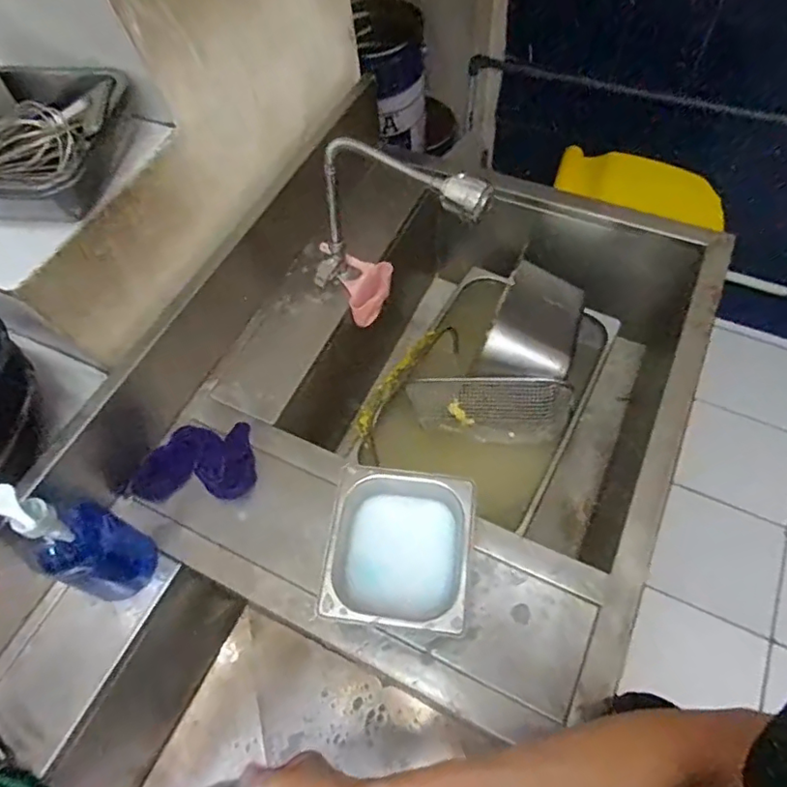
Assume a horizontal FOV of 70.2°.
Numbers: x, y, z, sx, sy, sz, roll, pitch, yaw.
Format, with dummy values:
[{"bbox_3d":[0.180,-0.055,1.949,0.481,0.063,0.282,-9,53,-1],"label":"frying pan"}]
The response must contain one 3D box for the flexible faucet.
[{"bbox_3d":[-0.036,-0.244,0.760,0.180,0.394,0.065,47,67,-13],"label":"flexible faucet"}]

